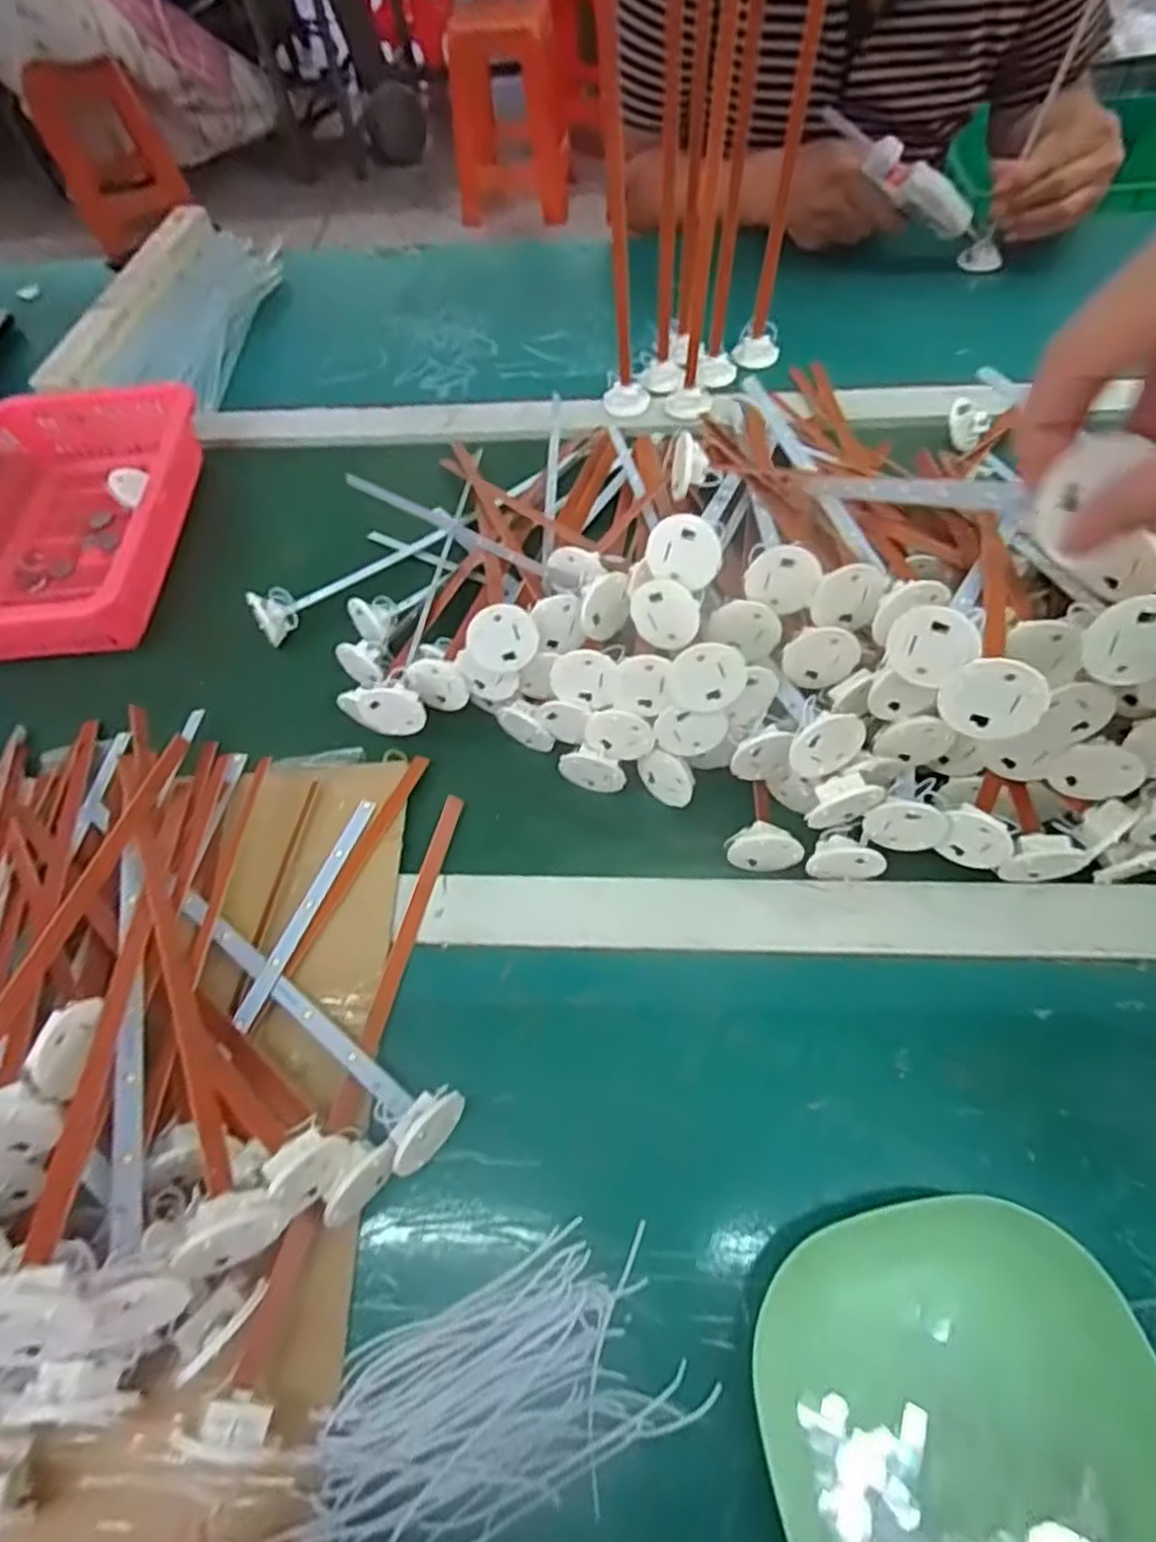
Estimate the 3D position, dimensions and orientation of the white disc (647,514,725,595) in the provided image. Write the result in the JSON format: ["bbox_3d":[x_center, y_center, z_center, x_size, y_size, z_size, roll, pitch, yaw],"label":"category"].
[{"bbox_3d":[0.055,-0.114,0.373,0.039,0.035,0.006,19,34,13],"label":"white disc"}]

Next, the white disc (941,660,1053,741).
[{"bbox_3d":[0.169,-0.029,0.294,0.038,0.035,0.004,-2,31,35],"label":"white disc"}]

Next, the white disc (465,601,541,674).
[{"bbox_3d":[-0.041,-0.072,0.394,0.037,0.040,0.006,-3,36,-12],"label":"white disc"}]

